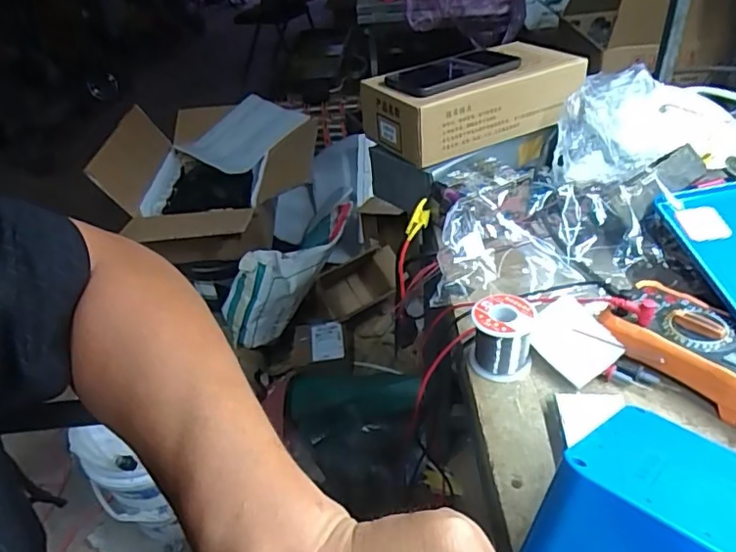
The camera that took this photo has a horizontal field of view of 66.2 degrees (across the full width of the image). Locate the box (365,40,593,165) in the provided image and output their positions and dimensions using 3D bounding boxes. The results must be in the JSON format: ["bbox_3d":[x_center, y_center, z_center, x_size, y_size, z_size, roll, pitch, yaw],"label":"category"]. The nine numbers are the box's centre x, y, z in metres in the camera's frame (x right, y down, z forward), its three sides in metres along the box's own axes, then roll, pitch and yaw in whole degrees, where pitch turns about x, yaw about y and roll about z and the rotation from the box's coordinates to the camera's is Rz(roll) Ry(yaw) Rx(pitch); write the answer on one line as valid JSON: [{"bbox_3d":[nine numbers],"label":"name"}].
[{"bbox_3d":[0.135,-0.228,0.725,0.259,0.081,0.142,-17,36,-13],"label":"box"}]

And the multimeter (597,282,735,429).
[{"bbox_3d":[0.282,0.063,0.457,0.086,0.043,0.171,-30,41,-29],"label":"multimeter"}]

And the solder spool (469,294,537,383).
[{"bbox_3d":[0.117,0.054,0.494,0.052,0.058,0.047,3,36,14],"label":"solder spool"}]

